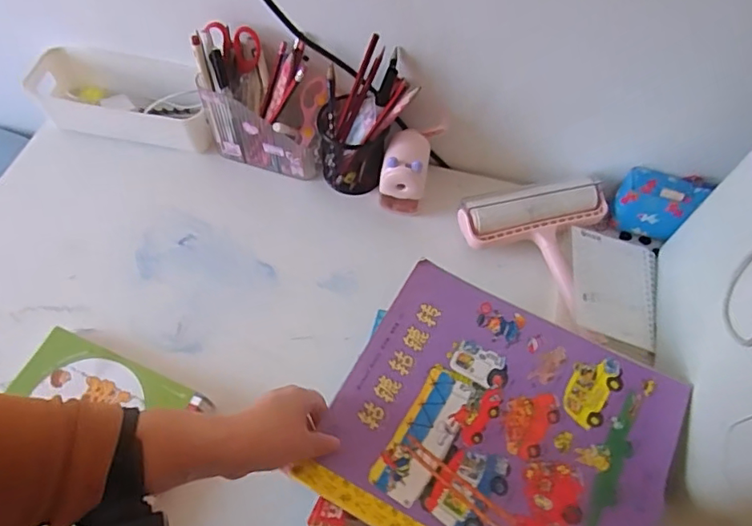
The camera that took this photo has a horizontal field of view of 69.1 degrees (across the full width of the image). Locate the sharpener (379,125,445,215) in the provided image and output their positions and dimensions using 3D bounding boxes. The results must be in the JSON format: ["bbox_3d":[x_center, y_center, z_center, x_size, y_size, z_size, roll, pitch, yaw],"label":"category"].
[{"bbox_3d":[0.039,-0.120,0.688,0.061,0.089,0.093,16,59,7],"label":"sharpener"}]

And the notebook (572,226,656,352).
[{"bbox_3d":[0.286,0.028,0.650,0.109,0.005,0.147,17,55,-7],"label":"notebook"}]

